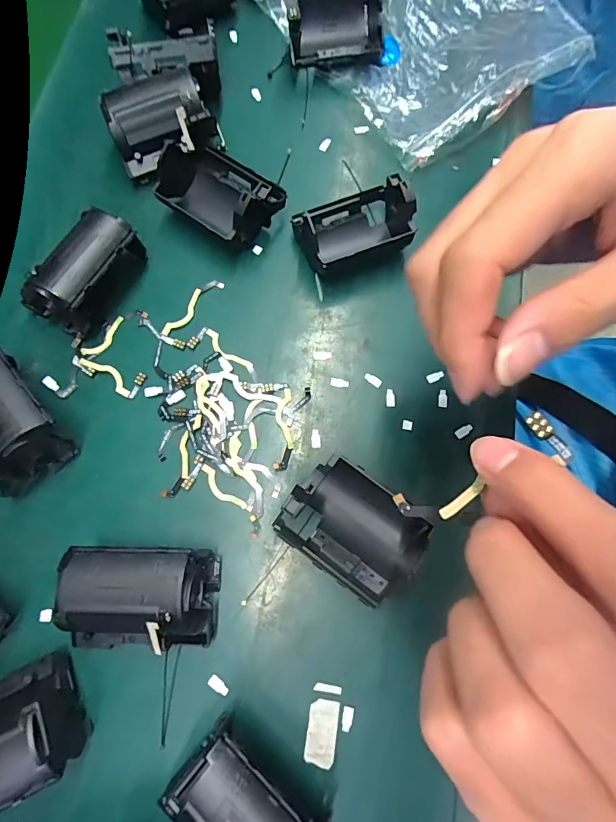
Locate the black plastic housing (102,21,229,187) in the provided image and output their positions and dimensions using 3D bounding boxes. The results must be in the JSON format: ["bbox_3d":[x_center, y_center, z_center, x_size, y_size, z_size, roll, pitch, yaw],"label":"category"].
[{"bbox_3d":[-0.096,-0.205,0.293,0.072,0.047,0.076,-3,75,0],"label":"black plastic housing"}]

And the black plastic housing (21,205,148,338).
[{"bbox_3d":[-0.132,-0.083,0.263,0.030,0.043,0.071,24,76,7],"label":"black plastic housing"}]

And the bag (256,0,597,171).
[{"bbox_3d":[0.059,-0.328,0.339,0.169,0.023,0.279,-38,78,-9],"label":"bag"}]

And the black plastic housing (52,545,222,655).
[{"bbox_3d":[-0.083,0.092,0.217,0.068,0.042,0.046,2,75,1],"label":"black plastic housing"}]

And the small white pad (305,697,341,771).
[{"bbox_3d":[0.007,0.163,0.219,0.015,0.004,0.029,11,74,-3],"label":"small white pad"}]

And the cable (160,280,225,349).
[{"bbox_3d":[-0.074,-0.065,0.280,0.018,0.004,0.054,32,77,9],"label":"cable"}]

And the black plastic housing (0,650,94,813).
[{"bbox_3d":[-0.146,0.153,0.198,0.066,0.044,0.048,-24,76,-6],"label":"black plastic housing"}]

